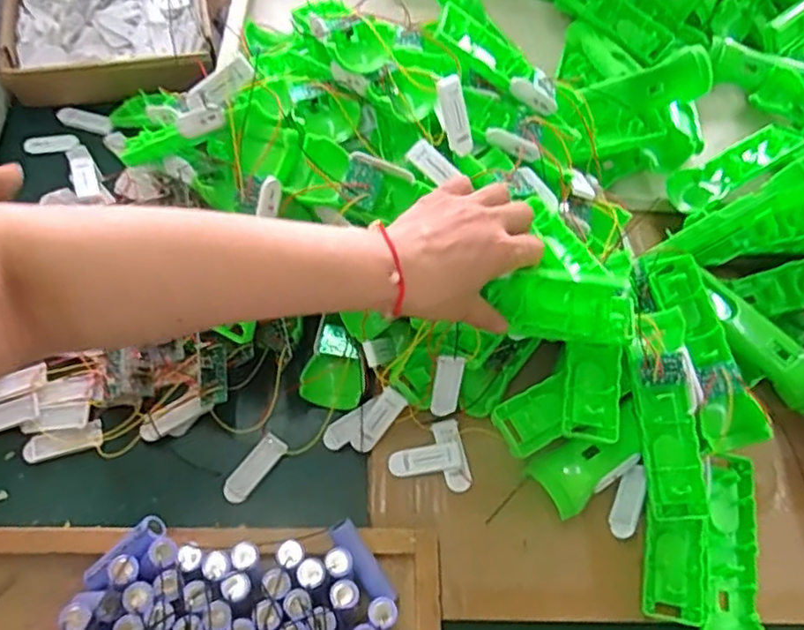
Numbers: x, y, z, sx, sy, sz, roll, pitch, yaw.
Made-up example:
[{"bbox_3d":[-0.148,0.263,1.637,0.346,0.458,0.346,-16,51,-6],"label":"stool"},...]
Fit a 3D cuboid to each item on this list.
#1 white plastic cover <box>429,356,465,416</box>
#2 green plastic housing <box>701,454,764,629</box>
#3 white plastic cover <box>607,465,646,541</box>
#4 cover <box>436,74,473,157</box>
[{"bbox_3d":[0.035,0.056,0.501,0.021,0.058,0.010,11,29,6],"label":"white plastic cover"},{"bbox_3d":[0.253,0.188,0.496,0.049,0.020,0.162,12,59,3],"label":"green plastic housing"},{"bbox_3d":[0.177,0.146,0.504,0.020,0.009,0.056,20,66,10],"label":"white plastic cover"},{"bbox_3d":[0.040,-0.149,0.486,0.018,0.058,0.004,-16,28,3],"label":"cover"}]

